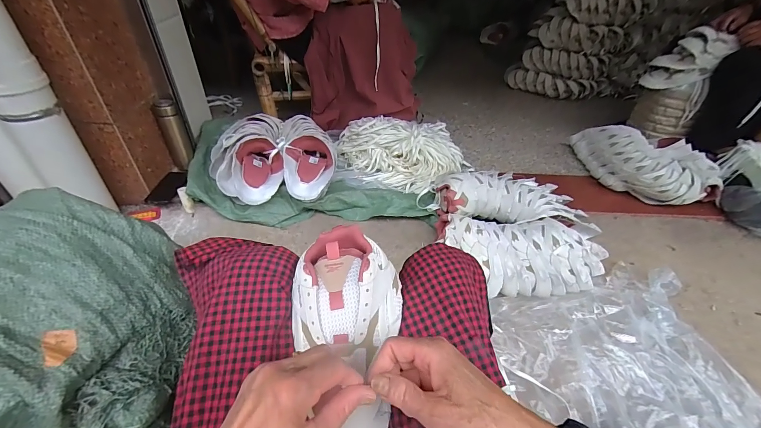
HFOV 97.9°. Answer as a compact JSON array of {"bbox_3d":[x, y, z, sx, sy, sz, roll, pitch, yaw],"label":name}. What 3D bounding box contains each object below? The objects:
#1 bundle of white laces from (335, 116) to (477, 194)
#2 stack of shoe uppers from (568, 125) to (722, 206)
[{"bbox_3d":[0.085,-0.225,1.186,0.447,0.125,0.366,-6,42,-12],"label":"bundle of white laces"},{"bbox_3d":[0.915,-0.174,1.177,0.460,0.169,0.257,27,46,24],"label":"stack of shoe uppers"}]

